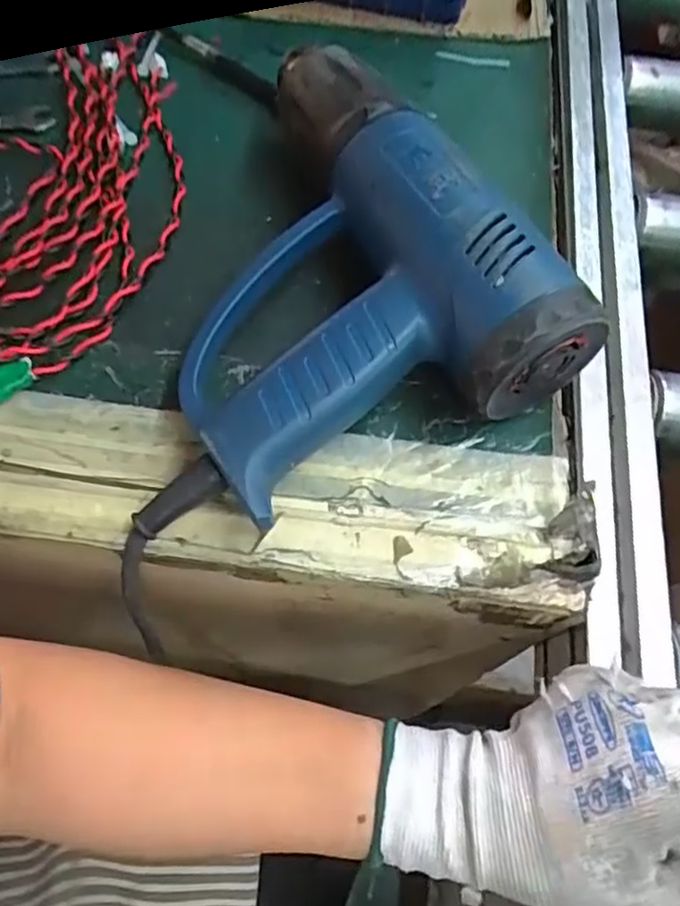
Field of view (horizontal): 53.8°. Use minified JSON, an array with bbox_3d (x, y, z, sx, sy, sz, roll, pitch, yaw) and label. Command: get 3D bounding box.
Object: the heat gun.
[{"bbox_3d":[-0.041,-0.081,0.322,0.236,0.070,0.235,-30,68,-16],"label":"heat gun"}]

